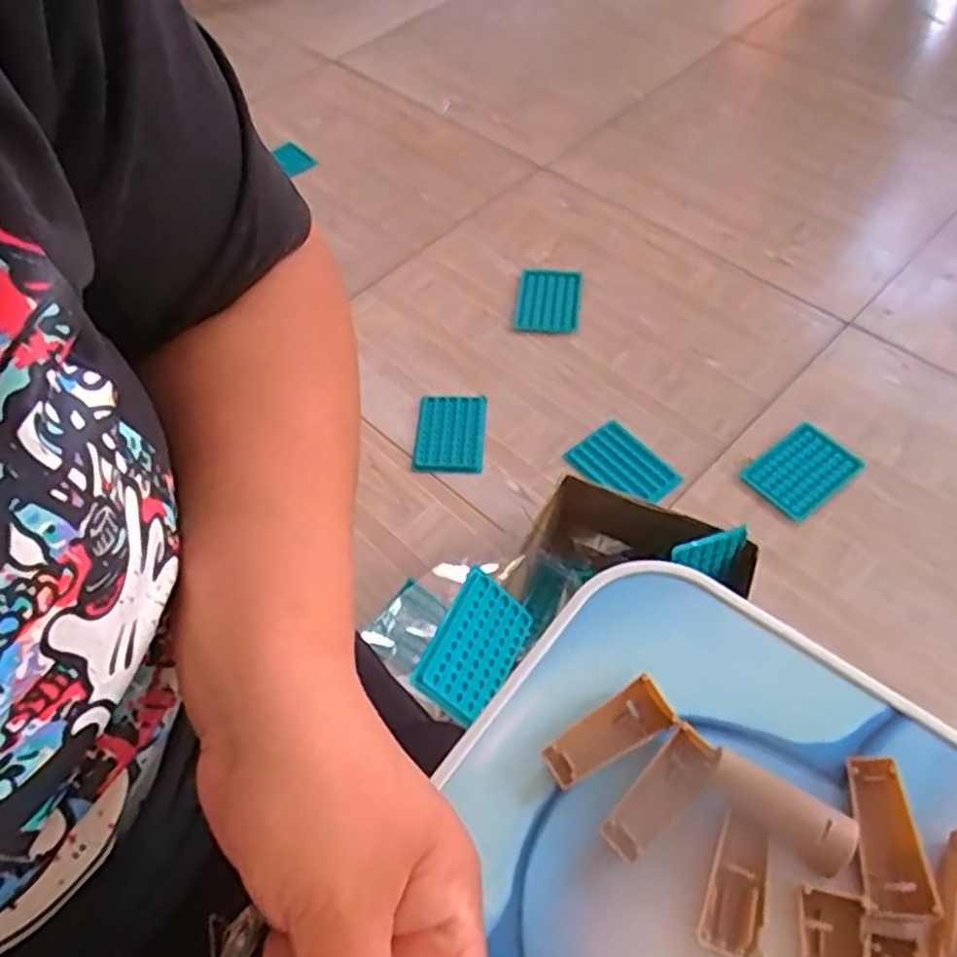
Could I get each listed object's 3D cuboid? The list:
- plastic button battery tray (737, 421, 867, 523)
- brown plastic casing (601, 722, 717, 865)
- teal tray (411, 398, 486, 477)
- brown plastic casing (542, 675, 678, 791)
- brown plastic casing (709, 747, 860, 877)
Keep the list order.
[{"bbox_3d":[0.418,-0.009,0.969,0.127,0.013,0.100,-39,66,-7],"label":"plastic button battery tray"},{"bbox_3d":[0.064,0.112,0.266,0.049,0.011,0.018,-38,62,-21],"label":"brown plastic casing"},{"bbox_3d":[-0.040,-0.064,1.023,0.094,0.012,0.132,1,56,4],"label":"teal tray"},{"bbox_3d":[0.047,0.094,0.278,0.049,0.011,0.020,-25,58,-13],"label":"brown plastic casing"},{"bbox_3d":[0.105,0.115,0.260,0.050,0.009,0.019,26,61,20],"label":"brown plastic casing"}]

